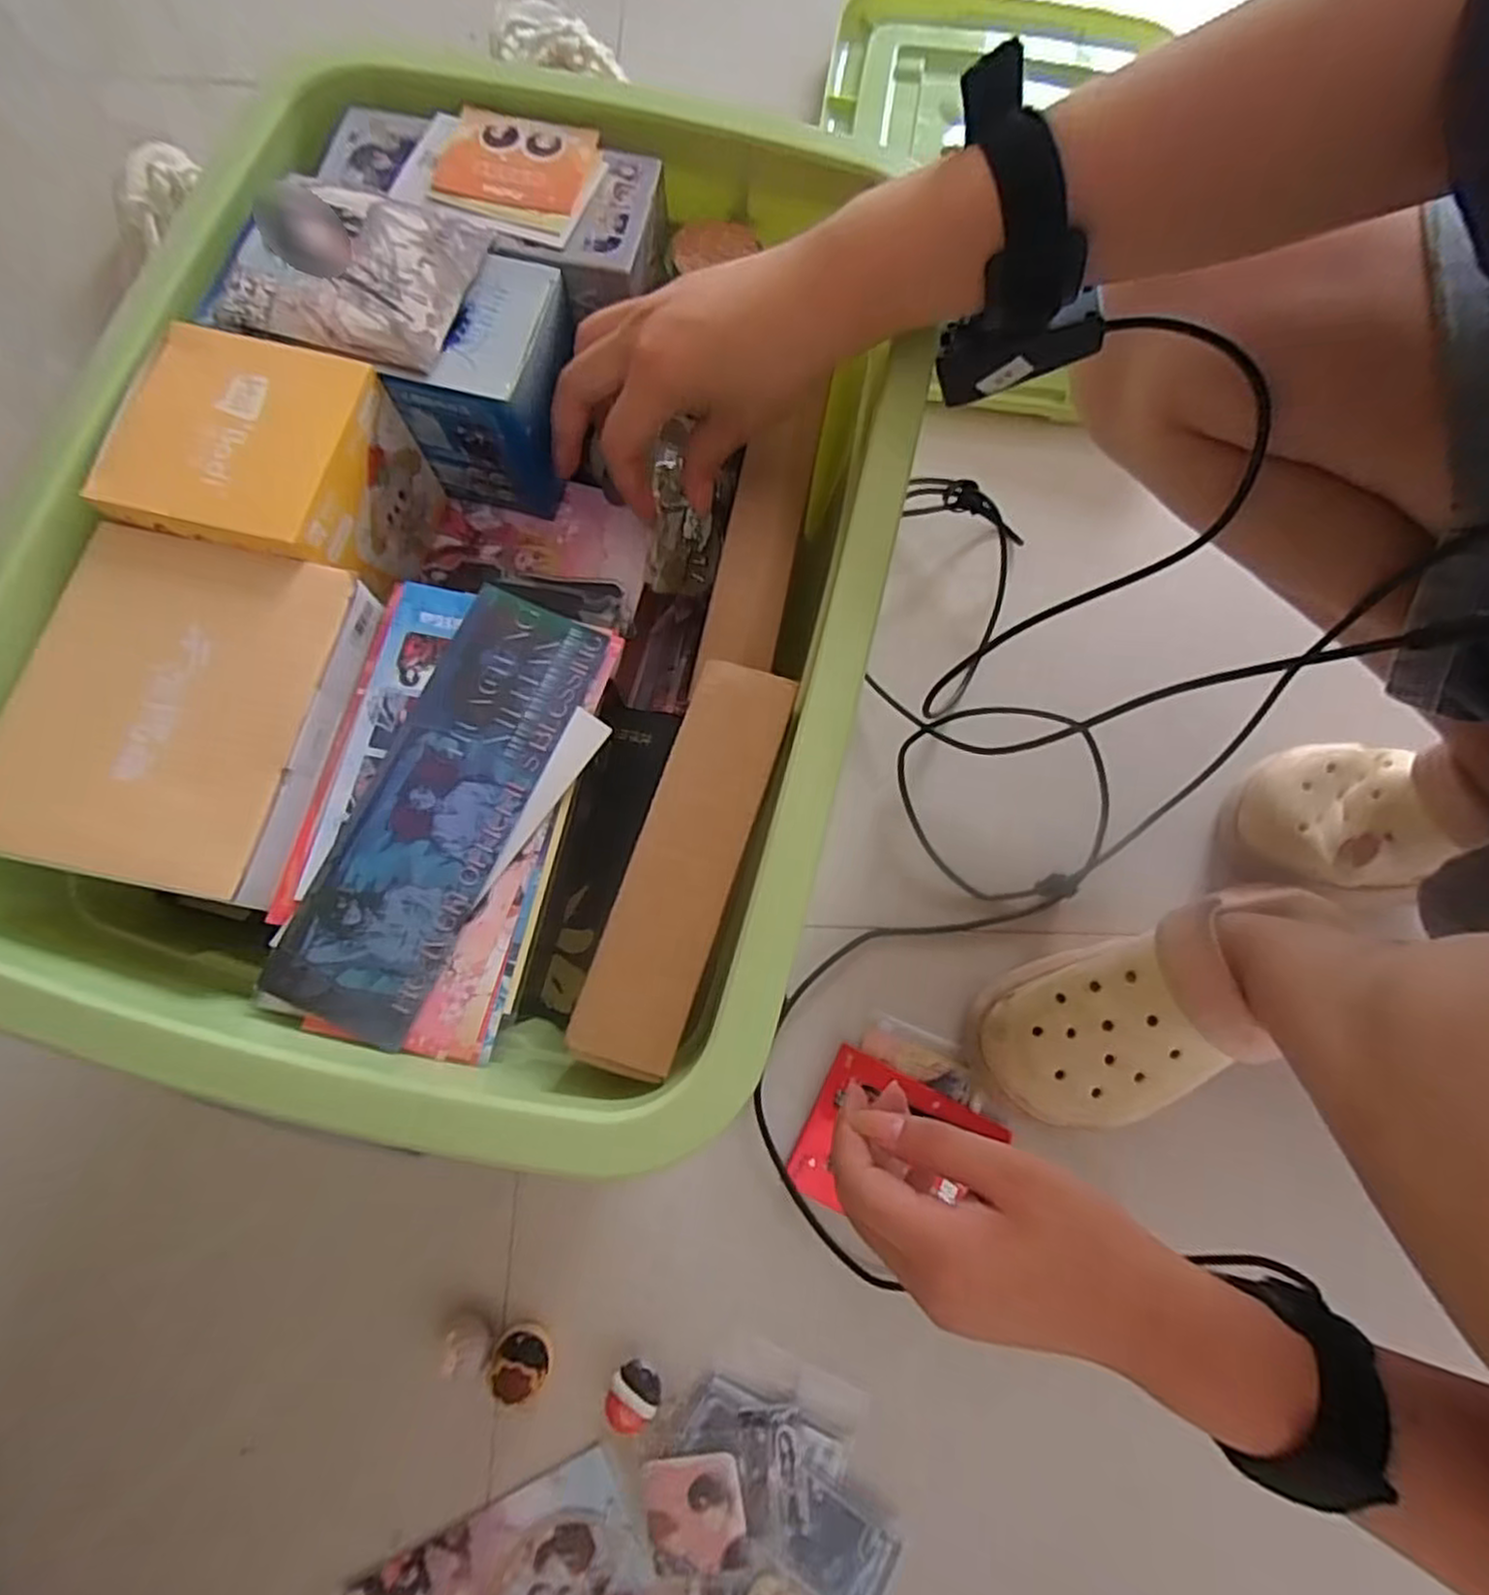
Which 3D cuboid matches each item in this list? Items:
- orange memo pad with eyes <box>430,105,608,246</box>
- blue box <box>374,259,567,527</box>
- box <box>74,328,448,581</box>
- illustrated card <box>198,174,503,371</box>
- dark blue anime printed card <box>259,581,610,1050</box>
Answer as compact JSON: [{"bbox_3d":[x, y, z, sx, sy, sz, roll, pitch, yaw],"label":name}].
[{"bbox_3d":[-0.107,-0.297,0.345,0.073,0.005,0.069,17,76,3],"label":"orange memo pad with eyes"},{"bbox_3d":[-0.119,-0.199,0.361,0.064,0.082,0.075,13,76,2],"label":"blue box"},{"bbox_3d":[-0.208,-0.139,0.339,0.093,0.085,0.090,10,76,1],"label":"box"},{"bbox_3d":[-0.173,-0.234,0.321,0.102,0.011,0.085,15,76,3],"label":"illustrated card"},{"bbox_3d":[-0.118,0.002,0.288,0.059,0.005,0.178,23,77,5],"label":"dark blue anime printed card"}]

